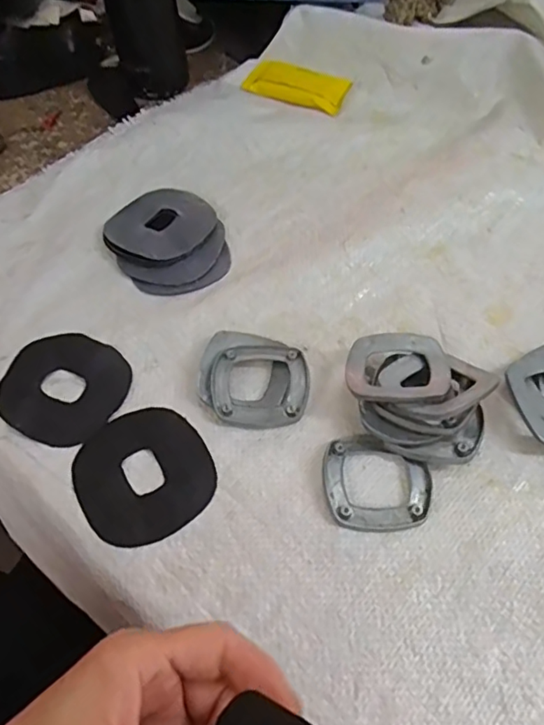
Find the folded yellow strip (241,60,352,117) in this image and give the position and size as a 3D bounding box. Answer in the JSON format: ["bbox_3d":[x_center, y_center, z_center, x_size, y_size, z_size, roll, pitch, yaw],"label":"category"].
[{"bbox_3d":[0.021,-0.266,0.537,0.097,0.013,0.044,20,60,15],"label":"folded yellow strip"}]

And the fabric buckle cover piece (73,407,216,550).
[{"bbox_3d":[-0.076,0.066,0.332,0.076,0.004,0.080,-28,60,-15],"label":"fabric buckle cover piece"}]

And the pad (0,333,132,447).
[{"bbox_3d":[-0.136,0.015,0.364,0.079,0.004,0.074,22,60,12],"label":"pad"}]

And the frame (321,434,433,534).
[{"bbox_3d":[0.060,0.068,0.324,0.061,0.007,0.057,0,57,2],"label":"frame"}]

